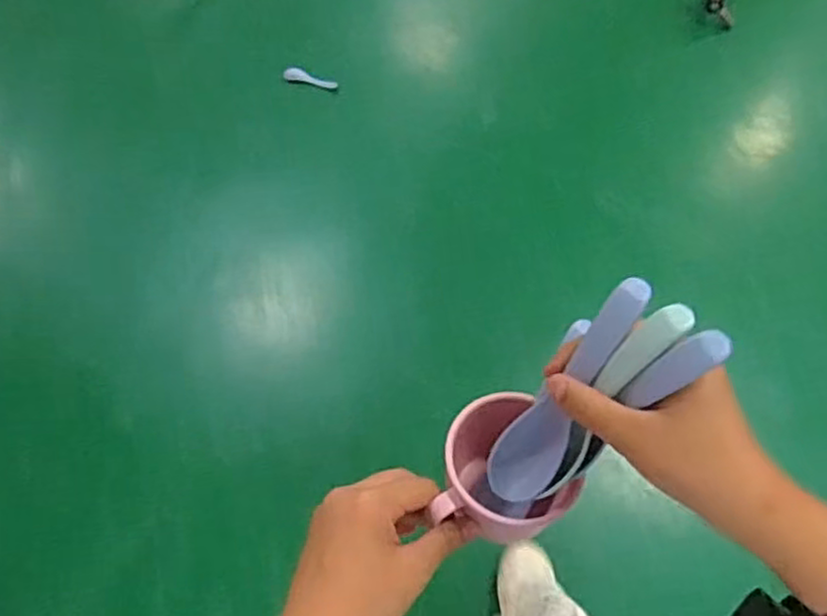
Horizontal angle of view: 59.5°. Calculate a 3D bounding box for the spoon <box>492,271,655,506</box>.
[{"bbox_3d":[0.081,0.047,0.382,0.034,0.143,0.019,36,34,18],"label":"spoon"}]

